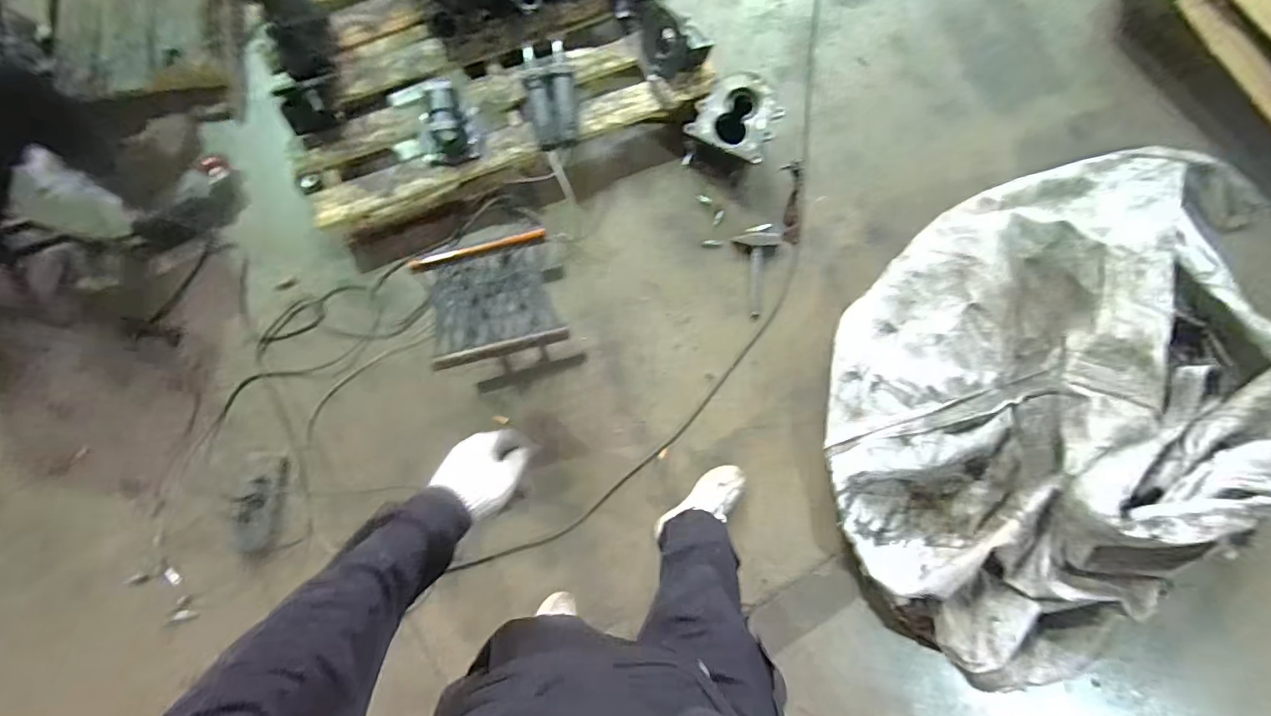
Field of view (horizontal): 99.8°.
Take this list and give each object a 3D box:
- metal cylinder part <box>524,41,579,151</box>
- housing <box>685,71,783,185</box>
[{"bbox_3d":[-0.205,-0.660,1.336,0.127,0.047,0.288,-12,81,-4],"label":"metal cylinder part"},{"bbox_3d":[0.255,-0.615,1.426,0.201,0.180,0.217,0,86,-6],"label":"housing"}]

